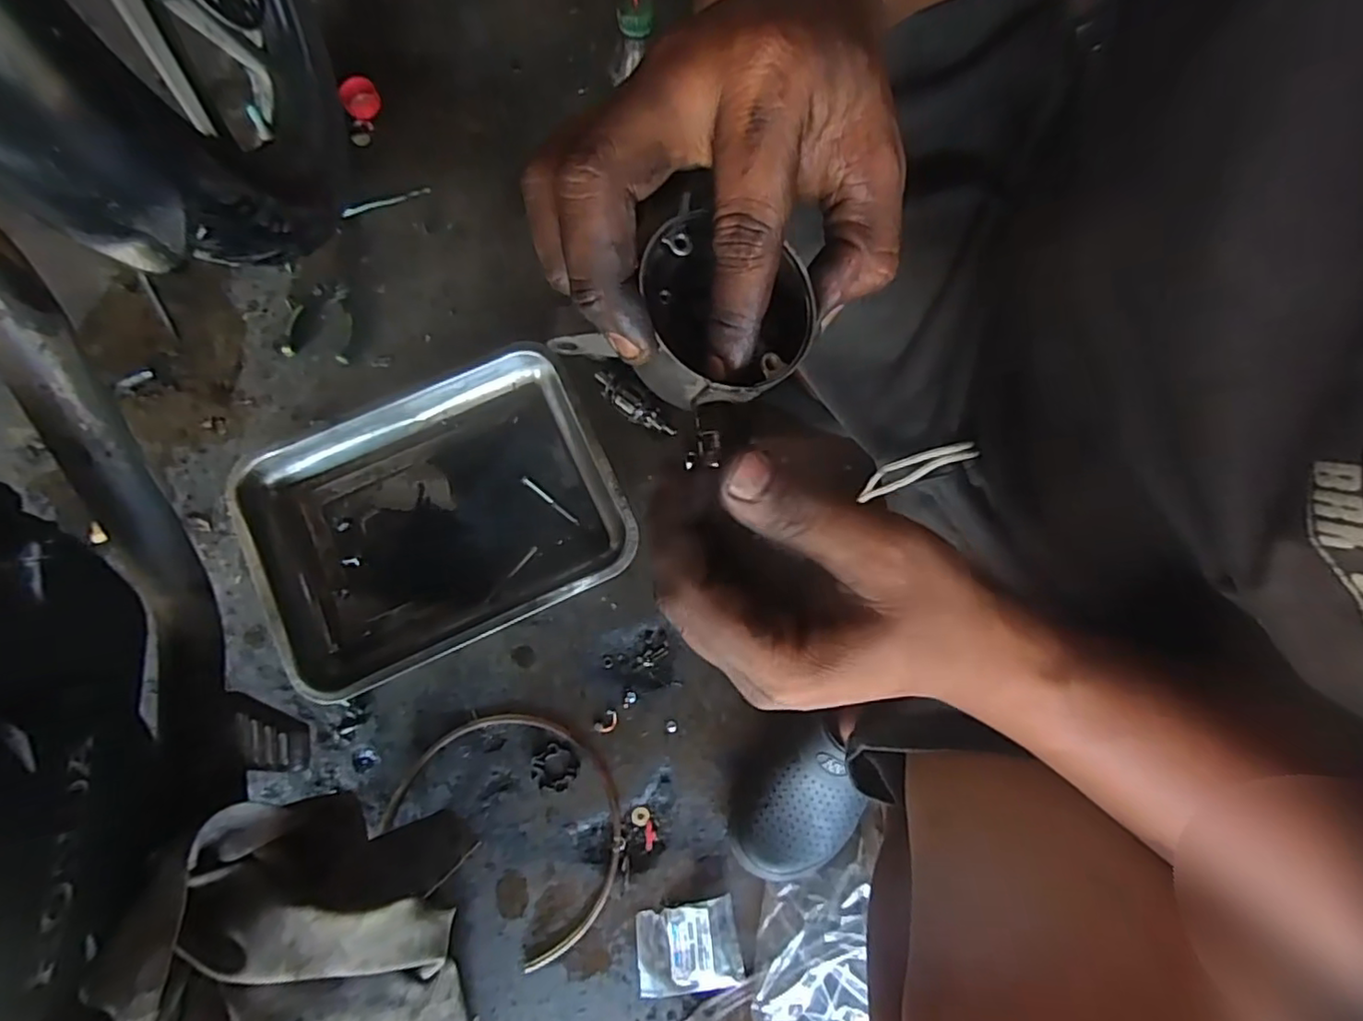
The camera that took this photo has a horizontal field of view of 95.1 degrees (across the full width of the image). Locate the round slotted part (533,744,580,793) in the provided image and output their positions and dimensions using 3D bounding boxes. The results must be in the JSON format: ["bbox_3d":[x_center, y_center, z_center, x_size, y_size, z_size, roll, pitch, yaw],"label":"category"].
[{"bbox_3d":[-0.121,0.246,0.595,0.041,0.004,0.041,0,80,-1],"label":"round slotted part"}]

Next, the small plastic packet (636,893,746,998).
[{"bbox_3d":[0.006,0.398,0.565,0.092,0.014,0.072,-11,80,-3],"label":"small plastic packet"}]

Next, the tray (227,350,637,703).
[{"bbox_3d":[-0.243,0.006,0.621,0.342,0.034,0.253,-24,81,-5],"label":"tray"}]

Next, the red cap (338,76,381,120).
[{"bbox_3d":[-0.366,-0.472,0.712,0.039,0.018,0.045,-17,81,-4],"label":"red cap"}]

